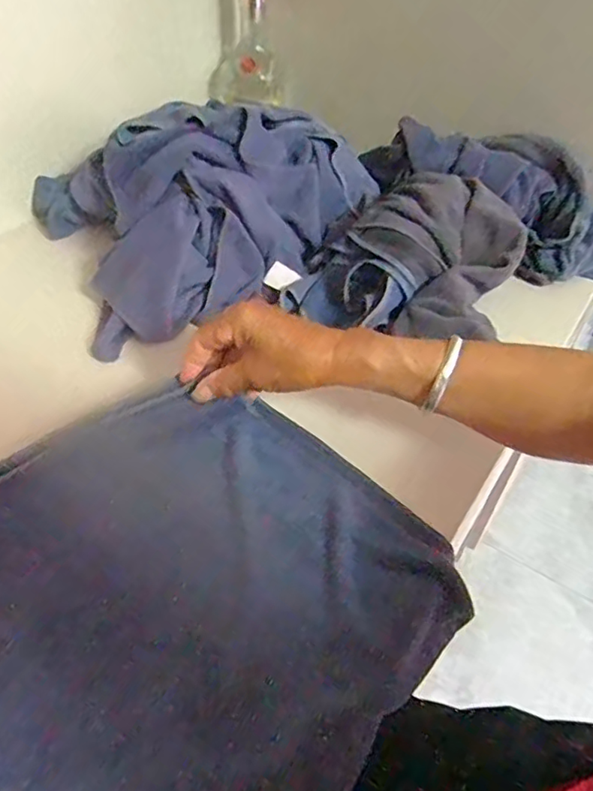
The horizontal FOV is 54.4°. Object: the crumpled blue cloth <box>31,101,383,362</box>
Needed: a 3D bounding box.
[{"bbox_3d":[-0.095,-0.213,0.604,0.315,0.124,0.278,-18,48,-20],"label":"crumpled blue cloth"}]

